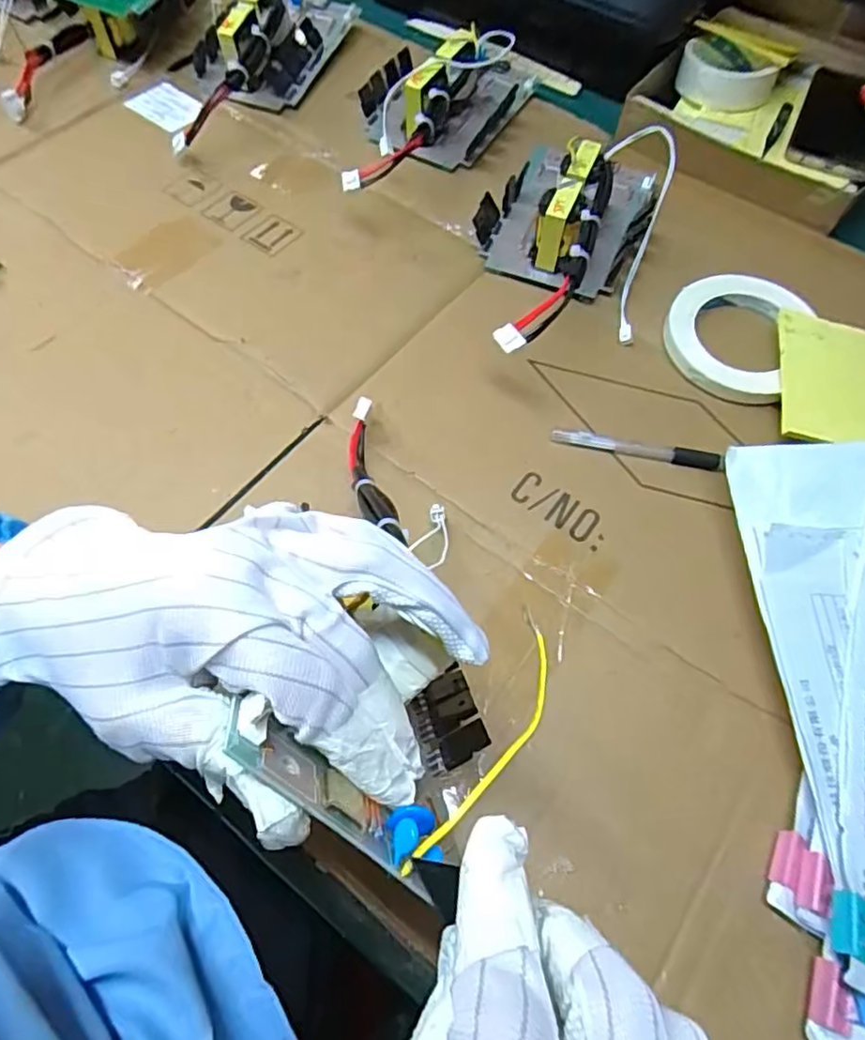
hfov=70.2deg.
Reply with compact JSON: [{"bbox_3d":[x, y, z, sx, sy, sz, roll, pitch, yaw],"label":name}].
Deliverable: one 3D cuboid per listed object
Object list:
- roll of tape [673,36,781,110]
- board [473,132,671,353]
[{"bbox_3d":[0.275,-0.418,0.575,0.086,0.027,0.086,0,64,-1],"label":"roll of tape"},{"bbox_3d":[0.110,-0.256,0.489,0.134,0.056,0.186,14,65,6],"label":"board"}]

